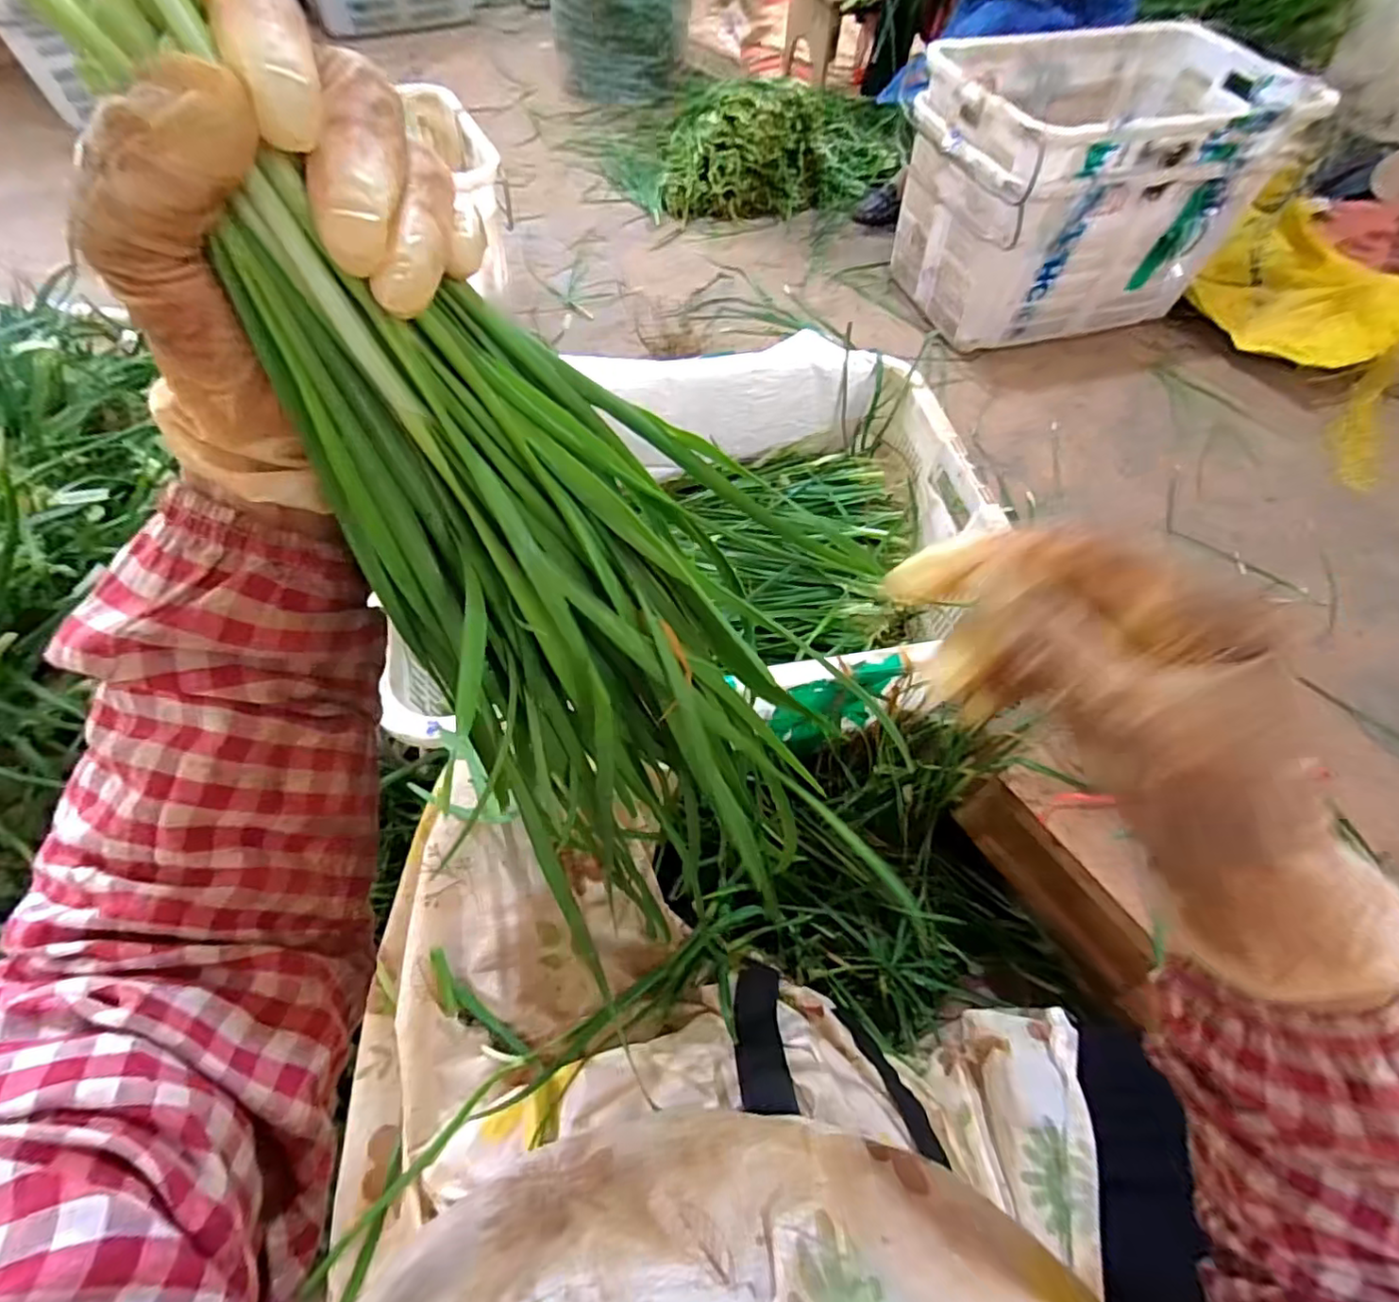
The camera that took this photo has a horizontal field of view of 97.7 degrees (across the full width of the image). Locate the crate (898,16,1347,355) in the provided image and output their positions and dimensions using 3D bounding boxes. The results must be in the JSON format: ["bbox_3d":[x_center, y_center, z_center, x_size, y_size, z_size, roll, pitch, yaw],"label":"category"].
[{"bbox_3d":[0.800,-1.009,1.355,0.634,0.417,0.451,-11,61,-9],"label":"crate"}]

